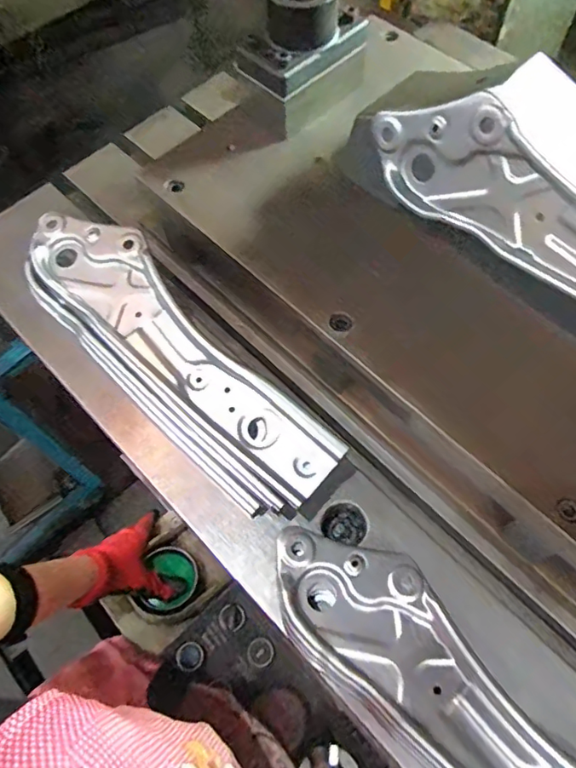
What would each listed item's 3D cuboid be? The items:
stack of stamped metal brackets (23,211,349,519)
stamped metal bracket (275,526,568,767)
[{"bbox_3d":[-0.125,-0.032,0.579,0.120,0.070,0.427,-42,70,-17],"label":"stack of stamped metal brackets"},{"bbox_3d":[0.156,0.277,0.427,0.425,0.025,0.104,41,72,19],"label":"stamped metal bracket"}]

